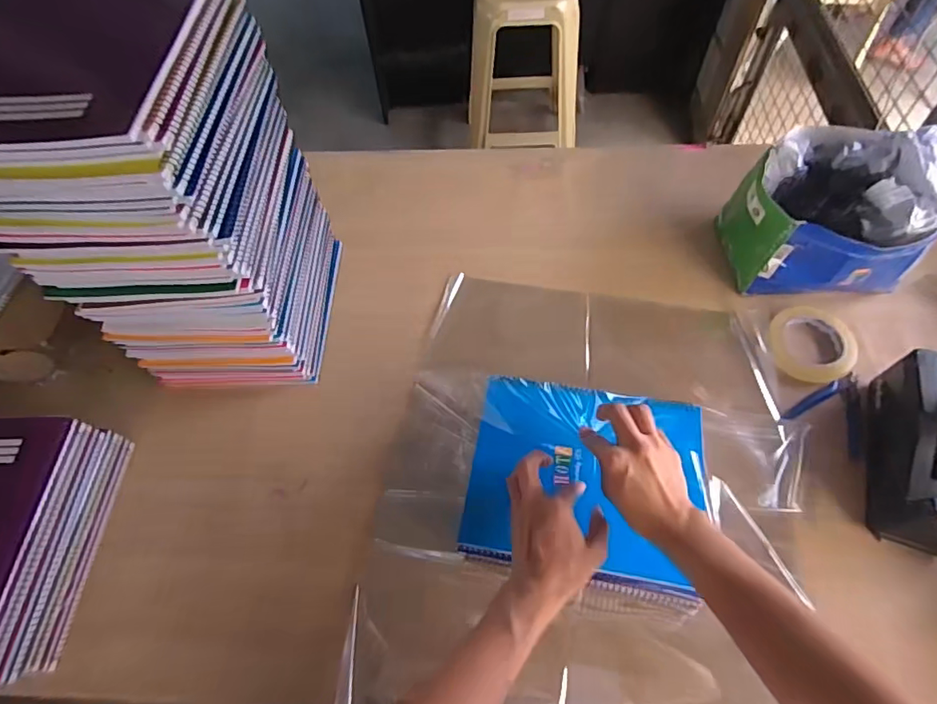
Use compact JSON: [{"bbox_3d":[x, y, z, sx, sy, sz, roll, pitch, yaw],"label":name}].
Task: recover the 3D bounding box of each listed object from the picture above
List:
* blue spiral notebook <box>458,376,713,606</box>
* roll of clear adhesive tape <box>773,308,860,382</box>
[{"bbox_3d":[0.132,0.139,0.575,0.252,0.022,0.207,9,70,9],"label":"blue spiral notebook"},{"bbox_3d":[0.450,-0.012,0.675,0.109,0.030,0.102,-2,60,3],"label":"roll of clear adhesive tape"}]

